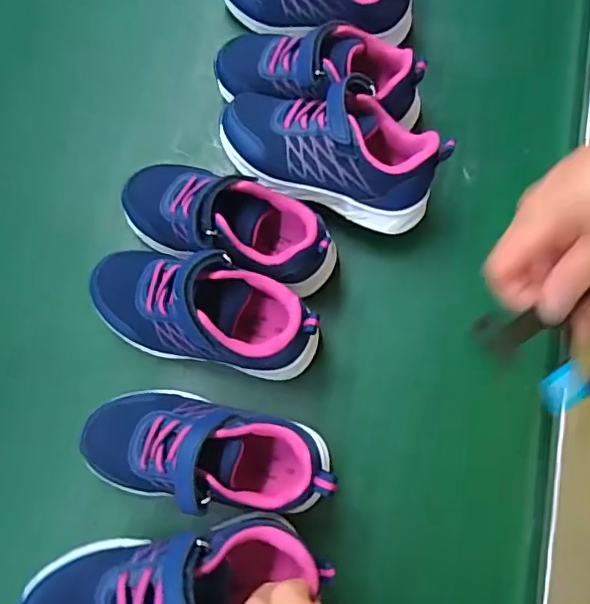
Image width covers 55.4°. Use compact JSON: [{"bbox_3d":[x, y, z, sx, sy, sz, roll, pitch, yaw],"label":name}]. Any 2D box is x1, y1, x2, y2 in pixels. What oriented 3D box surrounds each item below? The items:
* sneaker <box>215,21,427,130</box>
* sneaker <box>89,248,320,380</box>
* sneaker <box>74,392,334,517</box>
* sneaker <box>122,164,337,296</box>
[{"bbox_3d":[0.016,-0.181,0.451,0.168,0.076,0.068,18,75,7],"label":"sneaker"},{"bbox_3d":[-0.066,0.006,0.403,0.170,0.078,0.071,13,75,6],"label":"sneaker"},{"bbox_3d":[-0.060,0.100,0.377,0.170,0.076,0.069,10,74,5],"label":"sneaker"},{"bbox_3d":[-0.053,-0.055,0.418,0.169,0.074,0.081,17,75,7],"label":"sneaker"}]

